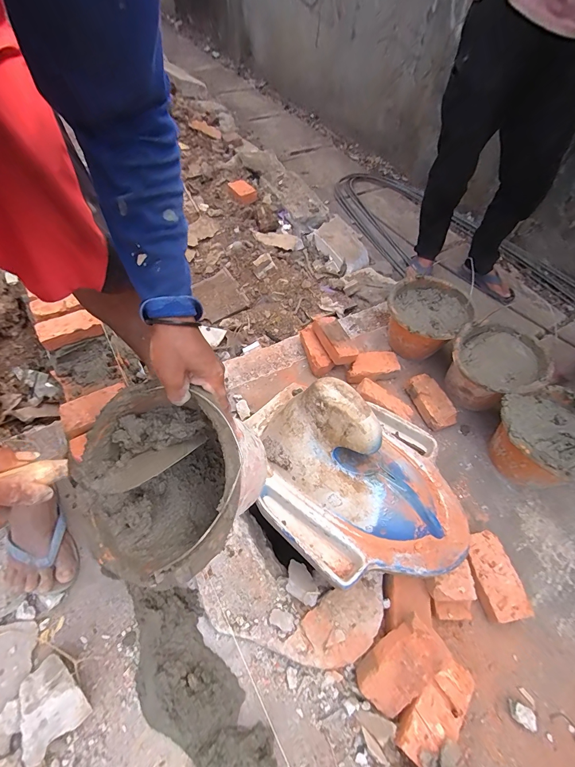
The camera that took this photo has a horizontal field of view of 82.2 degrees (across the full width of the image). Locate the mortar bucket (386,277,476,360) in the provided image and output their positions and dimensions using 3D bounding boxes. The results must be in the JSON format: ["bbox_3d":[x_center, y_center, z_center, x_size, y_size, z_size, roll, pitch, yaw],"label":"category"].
[{"bbox_3d":[0.413,-0.186,1.018,0.266,0.158,0.231,-31,63,-22],"label":"mortar bucket"}]

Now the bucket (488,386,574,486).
[{"bbox_3d":[0.632,0.161,0.831,0.254,0.184,0.247,2,56,-2],"label":"bucket"}]

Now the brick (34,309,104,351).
[{"bbox_3d":[-0.615,-0.154,0.932,0.156,0.047,0.080,-23,60,-17],"label":"brick"}]

